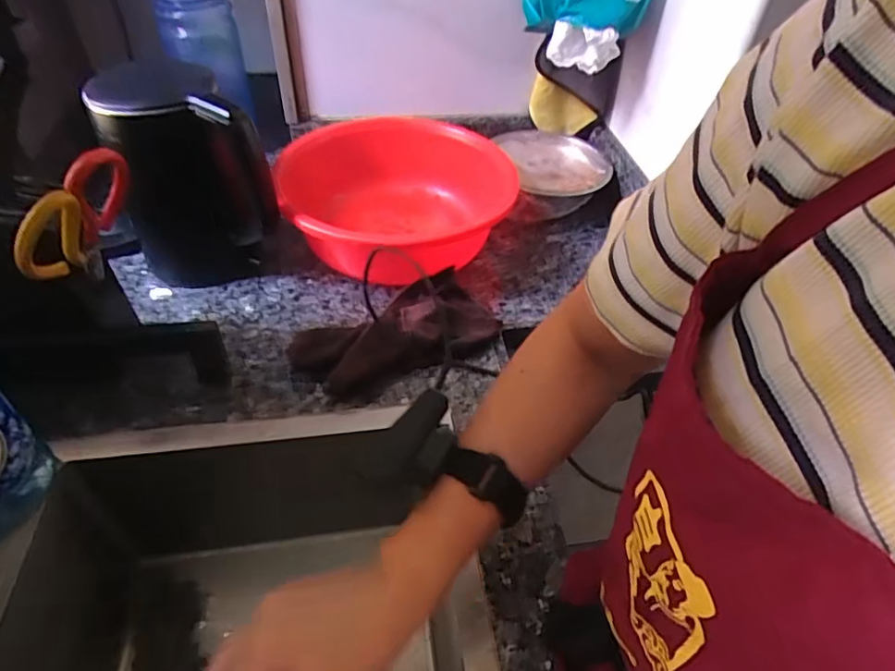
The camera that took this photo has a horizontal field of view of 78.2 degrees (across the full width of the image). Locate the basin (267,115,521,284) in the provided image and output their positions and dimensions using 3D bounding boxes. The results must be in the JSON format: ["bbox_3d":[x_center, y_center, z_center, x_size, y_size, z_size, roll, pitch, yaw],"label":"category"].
[{"bbox_3d":[-0.075,-0.185,0.749,0.273,0.106,0.312,18,47,13],"label":"basin"}]

